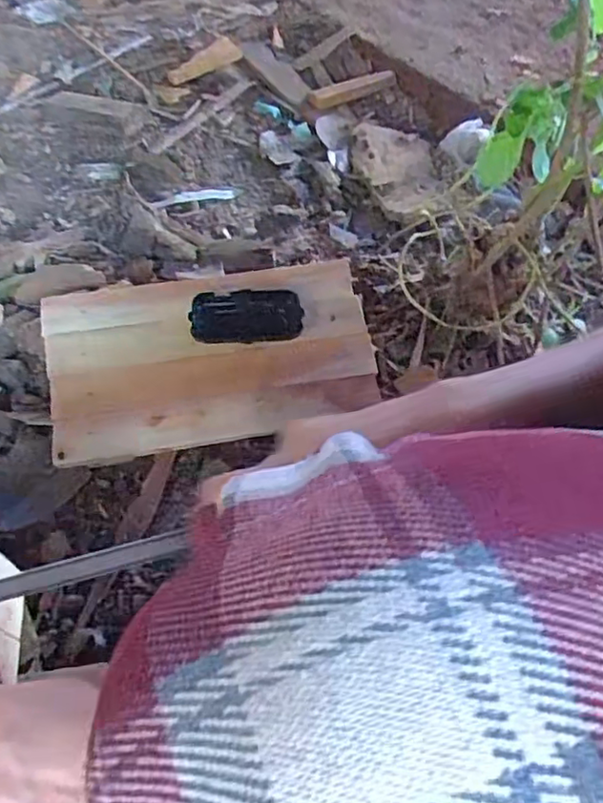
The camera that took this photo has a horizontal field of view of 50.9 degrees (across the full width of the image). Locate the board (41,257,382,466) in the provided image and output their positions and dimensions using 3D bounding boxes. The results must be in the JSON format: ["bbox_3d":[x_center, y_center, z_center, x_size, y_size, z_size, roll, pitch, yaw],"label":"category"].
[{"bbox_3d":[-0.091,-0.049,0.642,0.321,0.017,0.179,-9,74,-5],"label":"board"}]

